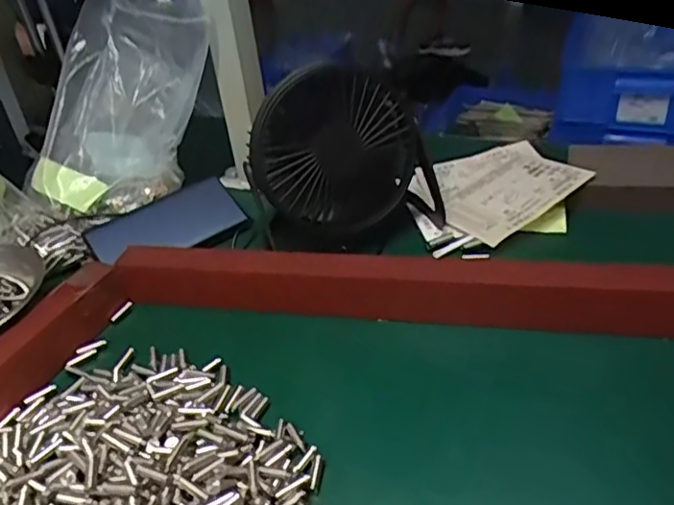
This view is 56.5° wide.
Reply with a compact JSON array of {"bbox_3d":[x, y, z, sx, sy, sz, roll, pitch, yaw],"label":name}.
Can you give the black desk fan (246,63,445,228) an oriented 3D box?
[{"bbox_3d":[0.003,-0.079,0.498,0.141,0.130,0.066,-13,35,-8],"label":"black desk fan"}]

